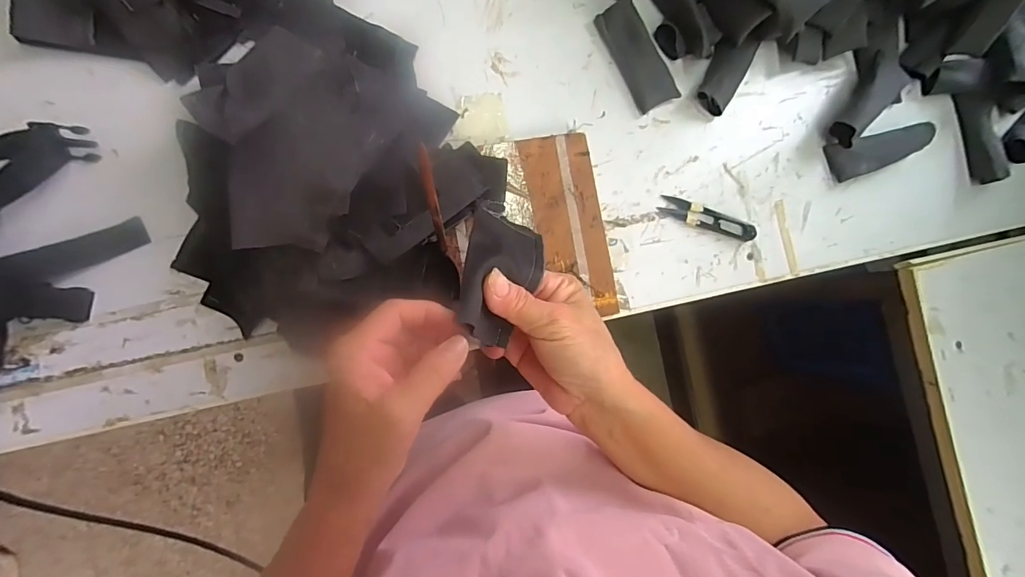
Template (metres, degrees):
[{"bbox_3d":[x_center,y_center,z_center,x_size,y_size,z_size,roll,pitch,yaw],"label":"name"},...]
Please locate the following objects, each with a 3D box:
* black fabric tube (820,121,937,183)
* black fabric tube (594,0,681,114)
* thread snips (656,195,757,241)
[{"bbox_3d":[0.387,-0.146,0.470,0.102,0.028,0.040,-17,91,-8],"label":"black fabric tube"},{"bbox_3d":[0.125,-0.231,0.445,0.044,0.020,0.103,-31,93,-8],"label":"black fabric tube"},{"bbox_3d":[0.197,-0.070,0.452,0.100,0.008,0.022,19,86,-7],"label":"thread snips"}]

